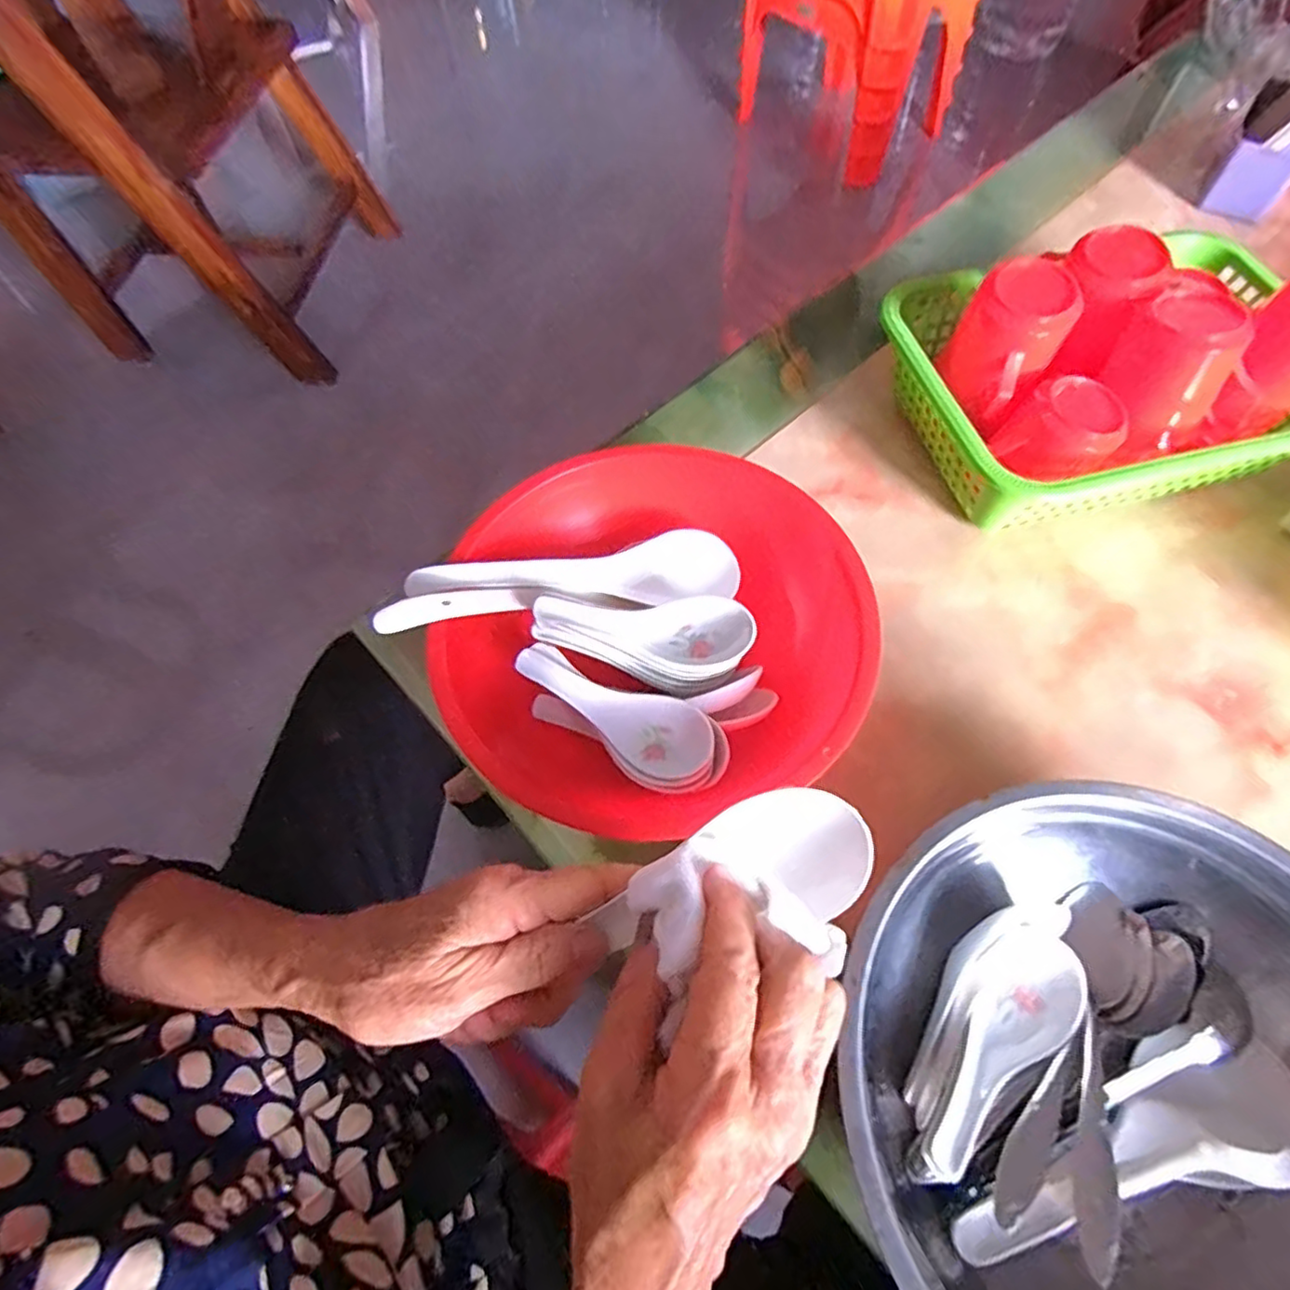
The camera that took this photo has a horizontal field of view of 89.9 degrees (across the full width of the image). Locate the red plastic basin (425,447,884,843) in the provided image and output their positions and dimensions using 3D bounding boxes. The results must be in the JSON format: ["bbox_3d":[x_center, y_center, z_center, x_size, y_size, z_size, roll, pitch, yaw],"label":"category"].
[{"bbox_3d":[-0.001,-0.008,0.404,0.240,0.087,0.231,-1,63,1],"label":"red plastic basin"}]

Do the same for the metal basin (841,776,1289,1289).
[{"bbox_3d":[0.216,0.203,0.294,0.253,0.071,0.253,-1,63,1],"label":"metal basin"}]

